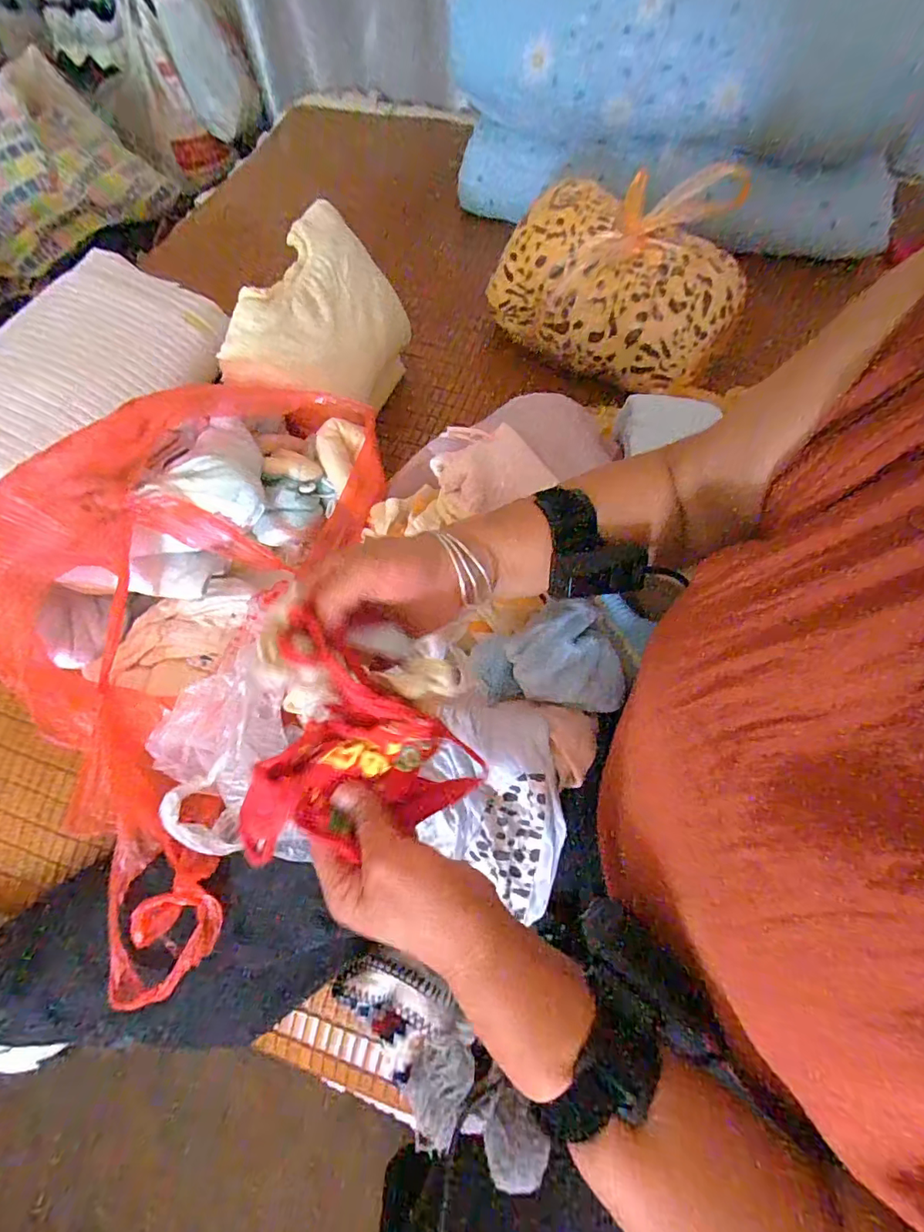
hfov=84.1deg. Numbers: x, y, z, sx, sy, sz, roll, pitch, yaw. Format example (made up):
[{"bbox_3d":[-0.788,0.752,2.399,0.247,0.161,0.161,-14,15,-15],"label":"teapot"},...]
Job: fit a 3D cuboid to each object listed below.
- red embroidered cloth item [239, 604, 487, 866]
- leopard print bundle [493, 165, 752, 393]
[{"bbox_3d":[-0.051,0.082,0.307,0.117,0.084,0.121,6,62,4],"label":"red embroidered cloth item"},{"bbox_3d":[0.220,-0.479,0.721,0.335,0.162,0.194,28,66,15],"label":"leopard print bundle"}]

